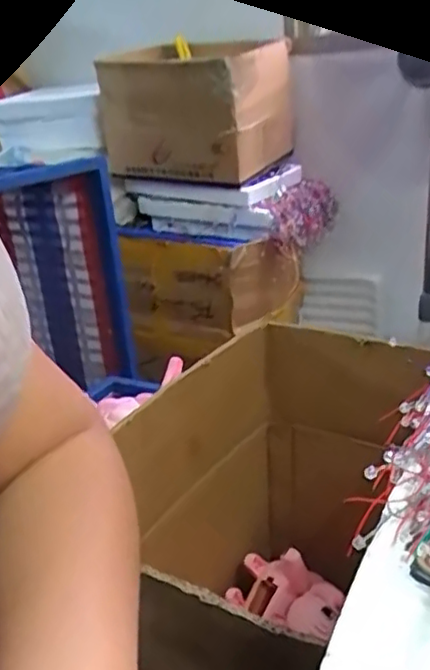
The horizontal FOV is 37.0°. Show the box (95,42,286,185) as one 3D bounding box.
[{"bbox_3d":[-0.033,-0.517,1.526,0.357,0.258,0.334,6,24,24],"label":"box"}]

